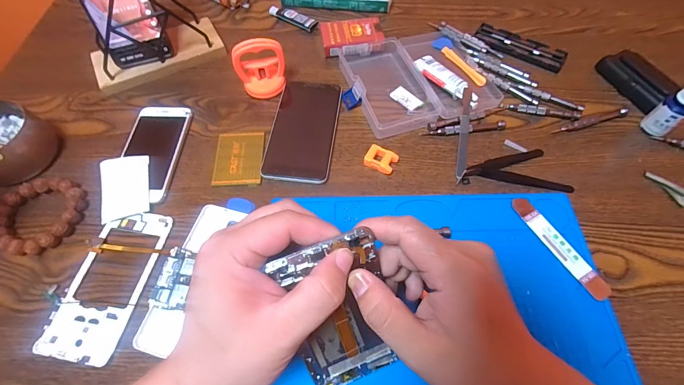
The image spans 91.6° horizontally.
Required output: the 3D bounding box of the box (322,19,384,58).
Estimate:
[{"bbox_3d":[0.015,-0.223,0.484,0.085,0.024,0.056,-7,61,-4],"label":"box"}]

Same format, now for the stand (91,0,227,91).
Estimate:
[{"bbox_3d":[-0.261,-0.223,0.440,0.170,0.100,0.096,-24,63,-13],"label":"stand"}]

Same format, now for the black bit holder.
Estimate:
[{"bbox_3d":[0.257,-0.209,0.484,0.126,0.011,0.047,25,63,13],"label":"black bit holder"}]

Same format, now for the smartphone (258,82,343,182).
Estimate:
[{"bbox_3d":[-0.046,-0.079,0.409,0.076,0.010,0.148,7,61,4],"label":"smartphone"}]

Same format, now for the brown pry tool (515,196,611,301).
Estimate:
[{"bbox_3d":[0.217,0.053,0.335,0.021,0.004,0.116,-27,64,-14],"label":"brown pry tool"}]

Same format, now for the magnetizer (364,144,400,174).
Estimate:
[{"bbox_3d":[0.045,-0.037,0.385,0.036,0.012,0.028,23,63,12],"label":"magnetizer"}]

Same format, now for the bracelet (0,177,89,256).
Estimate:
[{"bbox_3d":[-0.320,0.022,0.349,0.083,0.014,0.084,12,61,7],"label":"bracelet"}]

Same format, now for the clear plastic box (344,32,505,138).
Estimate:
[{"bbox_3d":[0.100,-0.157,0.447,0.176,0.022,0.155,-16,62,-9],"label":"clear plastic box"}]

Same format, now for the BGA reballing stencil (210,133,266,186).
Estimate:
[{"bbox_3d":[-0.120,-0.041,0.392,0.056,0.005,0.072,-2,61,-1],"label":"BGA reballing stencil"}]

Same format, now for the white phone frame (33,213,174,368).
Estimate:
[{"bbox_3d":[-0.223,0.084,0.322,0.069,0.006,0.143,10,61,5],"label":"white phone frame"}]

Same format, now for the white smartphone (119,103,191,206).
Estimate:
[{"bbox_3d":[-0.226,-0.051,0.395,0.068,0.009,0.132,2,61,1],"label":"white smartphone"}]

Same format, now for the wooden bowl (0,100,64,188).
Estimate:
[{"bbox_3d":[-0.384,-0.059,0.377,0.086,0.046,0.086,27,64,15],"label":"wooden bowl"}]

